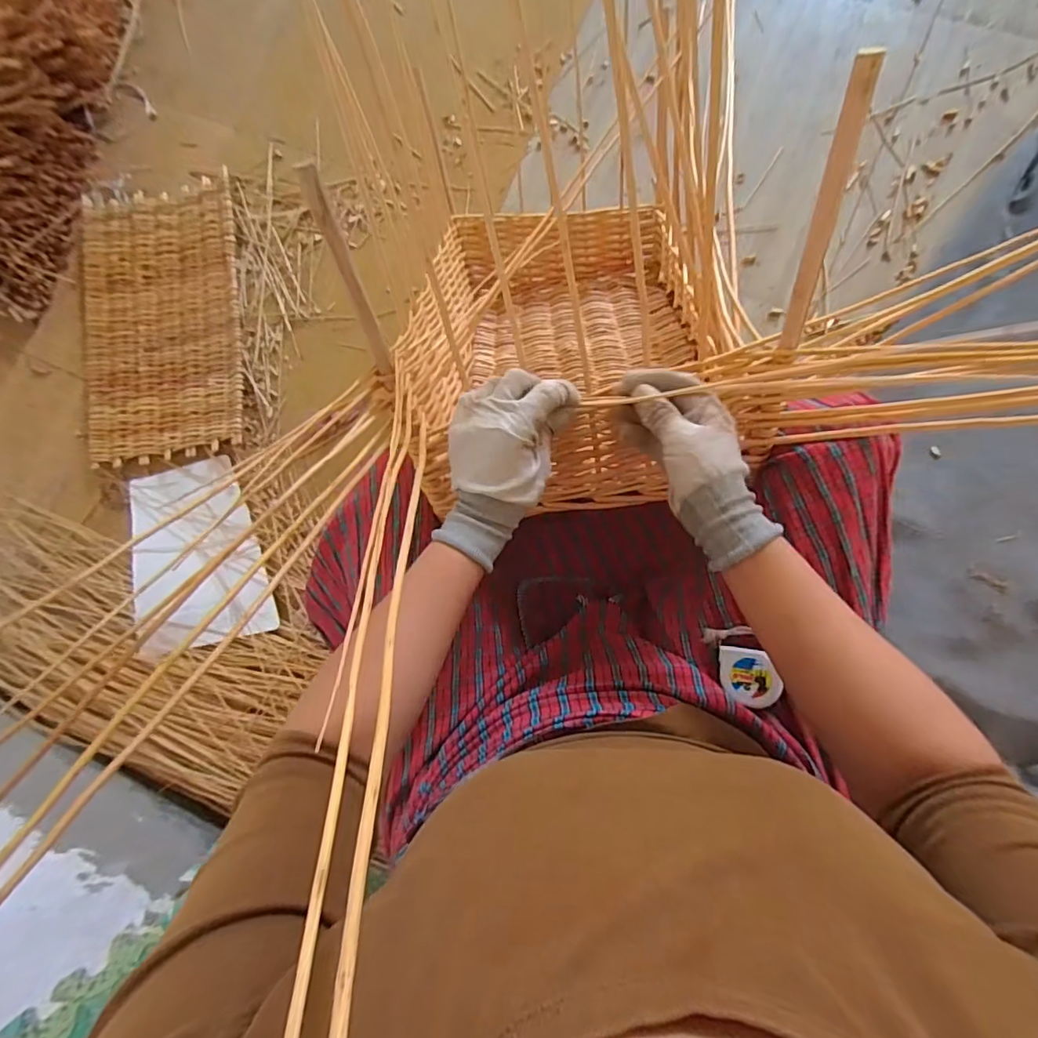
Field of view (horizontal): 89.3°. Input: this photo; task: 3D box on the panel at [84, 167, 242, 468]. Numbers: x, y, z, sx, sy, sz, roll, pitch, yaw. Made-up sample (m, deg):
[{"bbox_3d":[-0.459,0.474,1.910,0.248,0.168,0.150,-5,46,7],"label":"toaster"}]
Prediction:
[{"bbox_3d":[-0.695,-0.388,1.021,0.321,0.035,0.543,-7,82,1],"label":"panel"}]

